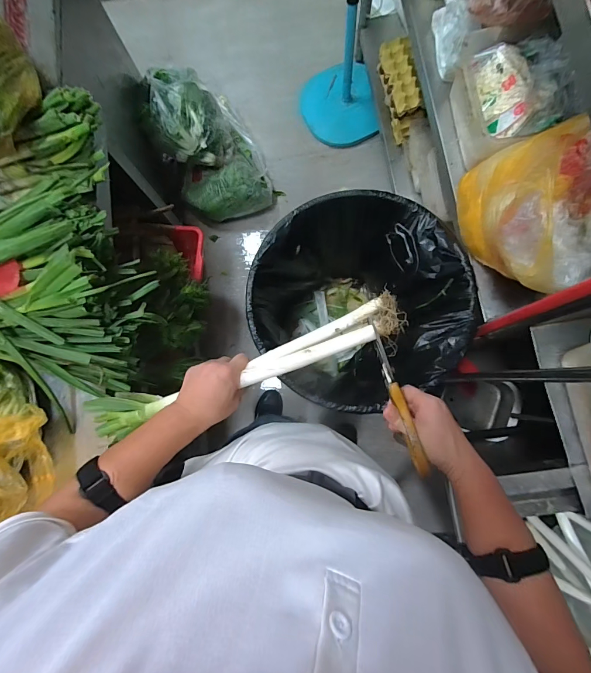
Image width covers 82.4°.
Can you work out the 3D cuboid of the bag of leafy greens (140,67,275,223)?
[{"bbox_3d":[-0.361,-0.792,1.399,0.394,0.359,0.542,-24,81,0],"label":"bag of leafy greens"}]

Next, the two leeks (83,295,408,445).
[{"bbox_3d":[-0.099,0.060,0.513,0.527,0.053,0.068,-20,81,16],"label":"two leeks"}]

